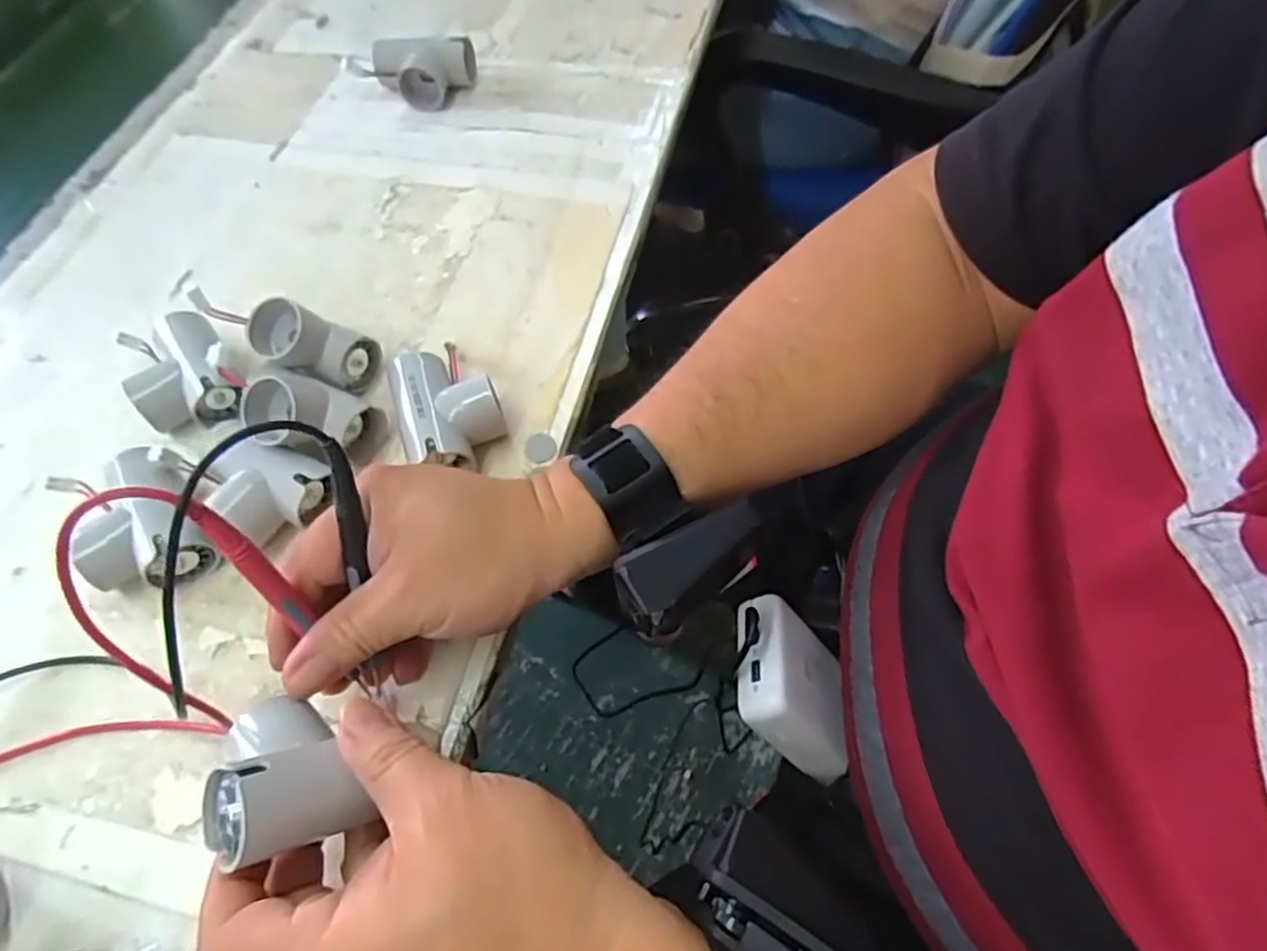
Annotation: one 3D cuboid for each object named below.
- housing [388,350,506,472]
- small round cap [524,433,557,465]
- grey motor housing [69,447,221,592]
[{"bbox_3d":[-0.101,-0.034,0.396,0.052,0.035,0.071,-20,60,-7],"label":"housing"},{"bbox_3d":[-0.052,-0.016,0.402,0.018,0.004,0.018,-2,60,3],"label":"small round cap"},{"bbox_3d":[-0.253,0.027,0.370,0.060,0.036,0.076,-33,63,-14],"label":"grey motor housing"}]

